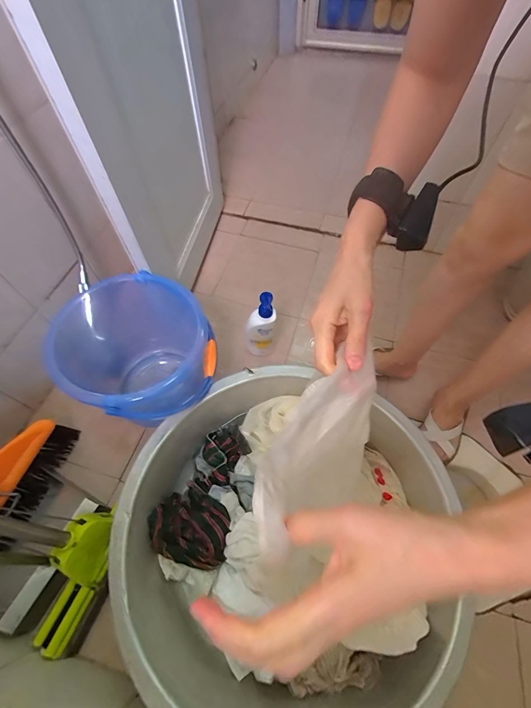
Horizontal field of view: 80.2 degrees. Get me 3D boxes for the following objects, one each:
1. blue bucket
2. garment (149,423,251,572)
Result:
[{"bbox_3d":[-0.262,0.023,0.779,0.359,0.308,0.323,-37,66,-19],"label":"blue bucket"},{"bbox_3d":[-0.133,0.300,0.702,0.161,0.066,0.313,15,61,10],"label":"garment"}]

